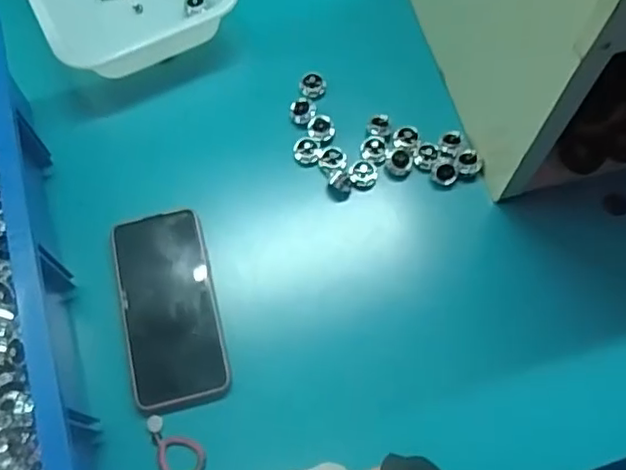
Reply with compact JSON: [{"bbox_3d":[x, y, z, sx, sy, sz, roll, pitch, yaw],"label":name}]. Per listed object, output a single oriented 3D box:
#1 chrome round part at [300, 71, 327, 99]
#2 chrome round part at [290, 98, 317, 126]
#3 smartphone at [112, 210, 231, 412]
[{"bbox_3d":[0.000,-0.149,0.618,0.026,0.010,0.025,0,69,1],"label":"chrome round part"},{"bbox_3d":[-0.009,-0.121,0.605,0.024,0.013,0.025,0,69,1],"label":"chrome round part"},{"bbox_3d":[-0.124,0.058,0.530,0.078,0.005,0.168,-13,69,-4],"label":"smartphone"}]

